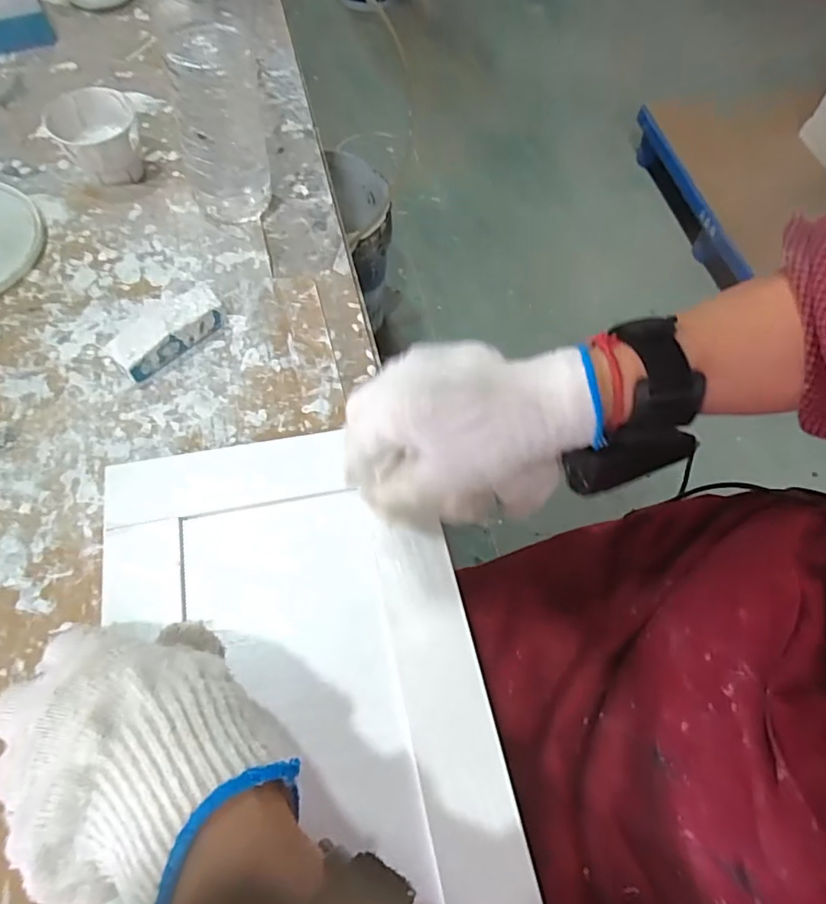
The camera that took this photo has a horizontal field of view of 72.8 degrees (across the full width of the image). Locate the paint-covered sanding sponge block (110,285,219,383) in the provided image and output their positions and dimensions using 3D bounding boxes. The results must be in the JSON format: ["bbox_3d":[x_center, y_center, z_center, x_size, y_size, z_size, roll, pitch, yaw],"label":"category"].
[{"bbox_3d":[-0.159,-0.079,0.365,0.026,0.024,0.073,41,67,17],"label":"paint-covered sanding sponge block"}]

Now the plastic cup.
[{"bbox_3d":[-0.240,-0.238,0.431,0.059,0.049,0.060,2,62,-3],"label":"plastic cup"}]

